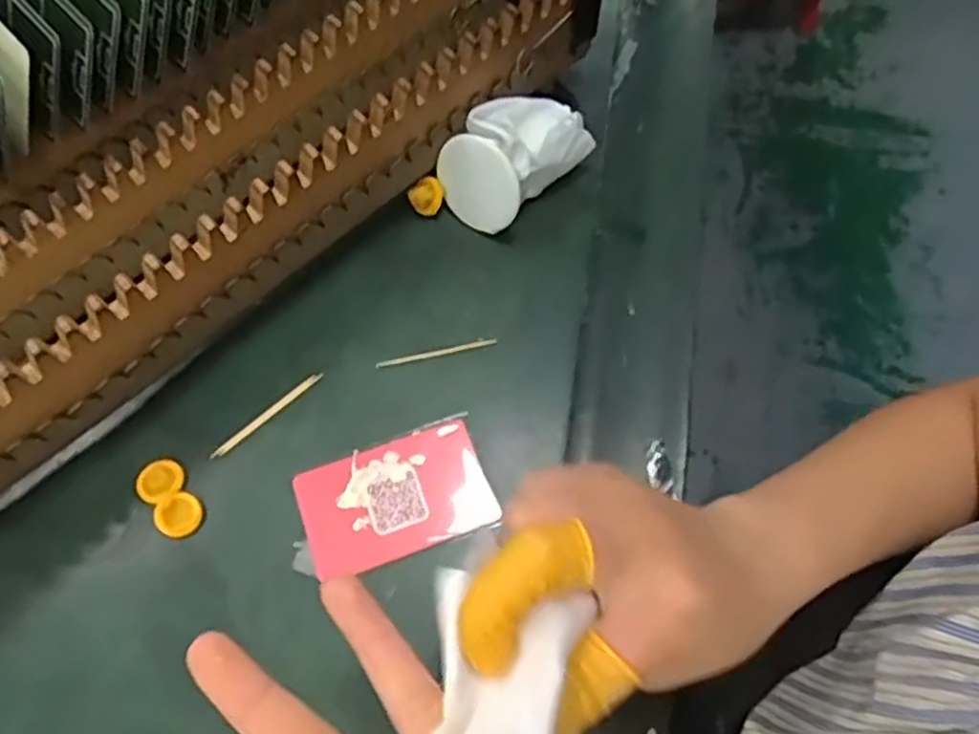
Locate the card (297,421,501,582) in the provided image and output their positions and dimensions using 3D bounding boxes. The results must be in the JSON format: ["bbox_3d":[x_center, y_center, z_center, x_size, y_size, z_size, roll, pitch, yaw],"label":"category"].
[{"bbox_3d":[-0.044,0.062,0.354,0.086,0.005,0.053,-19,69,-7],"label":"card"}]

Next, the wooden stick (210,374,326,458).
[{"bbox_3d":[-0.109,0.023,0.372,0.064,0.004,0.005,-40,71,-17],"label":"wooden stick"}]

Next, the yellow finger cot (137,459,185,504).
[{"bbox_3d":[-0.155,0.053,0.355,0.020,0.004,0.019,0,65,0],"label":"yellow finger cot"}]

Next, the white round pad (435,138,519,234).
[{"bbox_3d":[-0.006,-0.096,0.395,0.049,0.049,0.004,32,47,10],"label":"white round pad"}]

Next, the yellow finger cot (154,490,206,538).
[{"bbox_3d":[-0.144,0.068,0.349,0.022,0.004,0.020,29,69,13],"label":"yellow finger cot"}]

